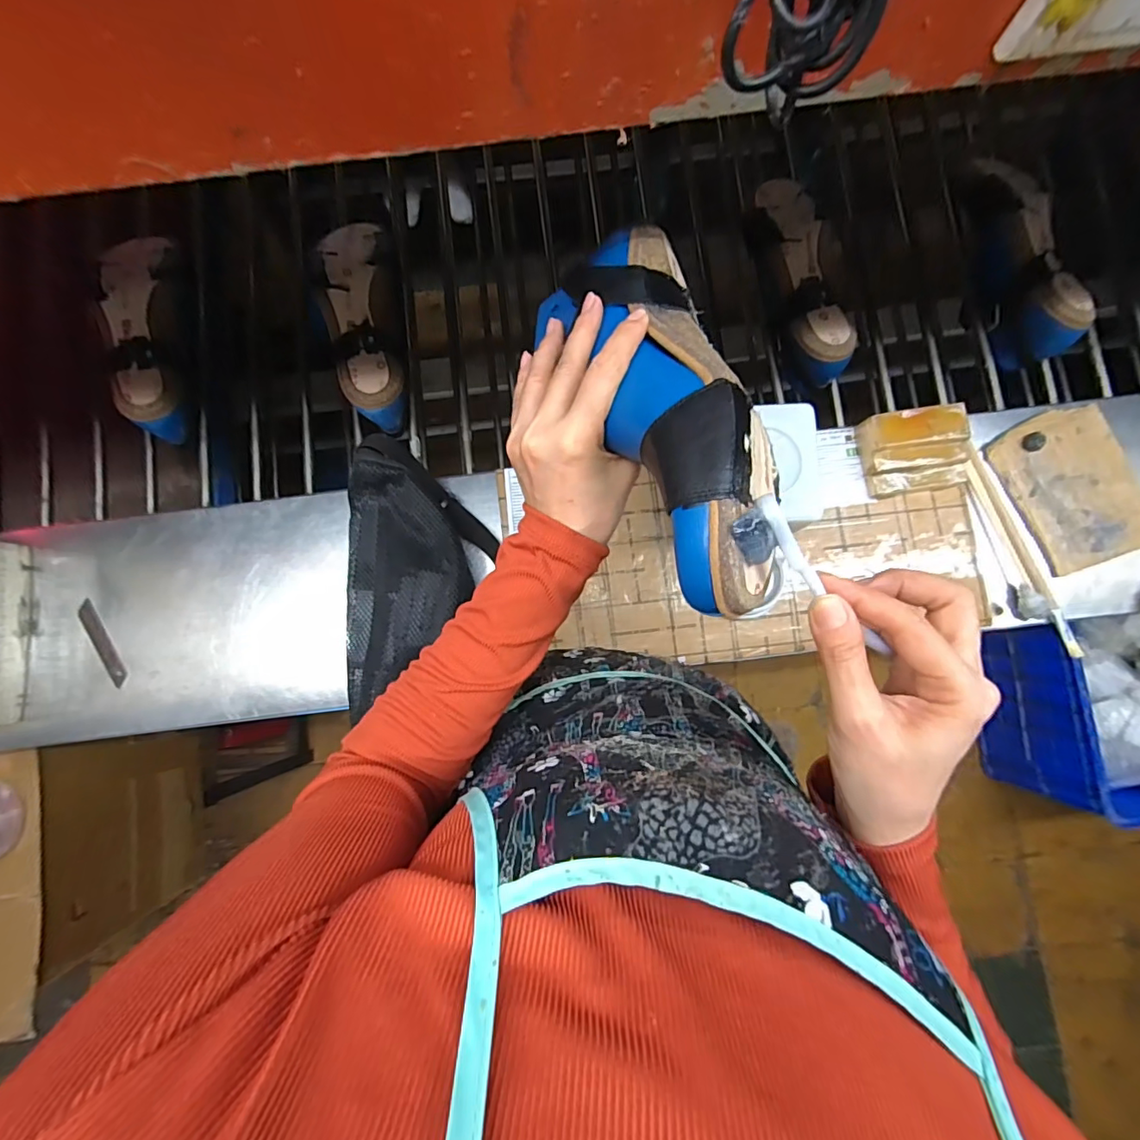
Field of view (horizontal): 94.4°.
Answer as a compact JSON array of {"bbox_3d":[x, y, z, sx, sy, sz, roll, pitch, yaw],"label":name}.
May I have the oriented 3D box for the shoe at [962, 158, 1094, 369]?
[{"bbox_3d":[0.528,-0.363,0.627,0.070,0.081,0.232,-5,82,1],"label":"shoe"}]

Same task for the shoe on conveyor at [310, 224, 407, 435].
[{"bbox_3d":[-0.244,-0.291,0.617,0.083,0.055,0.254,-7,82,1],"label":"shoe on conveyor"}]

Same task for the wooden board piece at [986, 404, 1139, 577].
[{"bbox_3d":[0.546,-0.091,0.565,0.131,0.012,0.165,-23,82,-2],"label":"wooden board piece"}]

